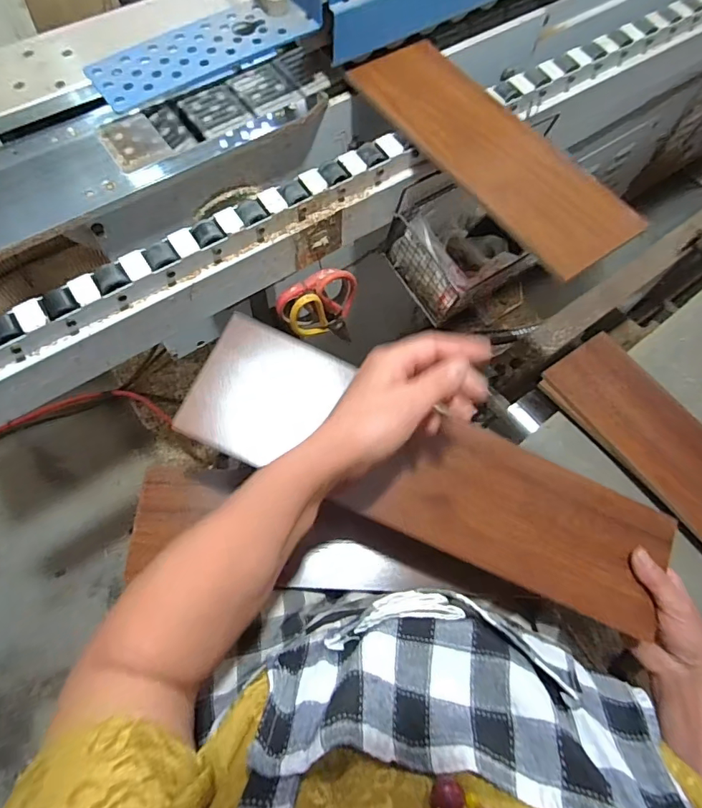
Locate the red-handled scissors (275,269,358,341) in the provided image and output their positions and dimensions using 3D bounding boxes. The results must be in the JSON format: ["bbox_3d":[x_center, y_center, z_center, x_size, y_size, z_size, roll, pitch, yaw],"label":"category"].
[{"bbox_3d":[-0.044,-0.124,0.648,0.106,0.157,0.021,-21,70,-10],"label":"red-handled scissors"}]

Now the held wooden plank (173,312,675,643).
[{"bbox_3d":[0.080,0.065,0.436,0.457,0.023,0.122,25,69,-2],"label":"held wooden plank"}]

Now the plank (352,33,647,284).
[{"bbox_3d":[0.148,-0.274,0.502,0.119,0.014,0.339,-33,72,-14],"label":"plank"}]

